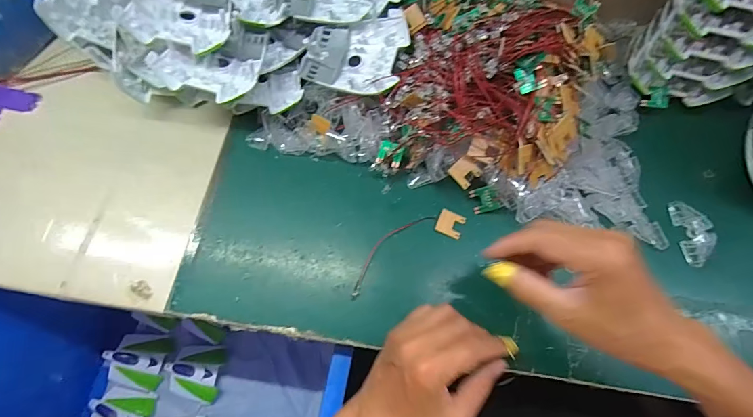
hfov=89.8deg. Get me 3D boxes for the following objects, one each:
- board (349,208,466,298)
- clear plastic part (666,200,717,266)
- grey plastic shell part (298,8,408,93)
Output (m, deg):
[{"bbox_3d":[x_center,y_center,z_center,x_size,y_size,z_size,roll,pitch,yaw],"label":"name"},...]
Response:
[{"bbox_3d":[0.028,0.038,0.380,0.135,0.006,0.040,-28,72,-8],"label":"board"},{"bbox_3d":[0.318,0.024,0.378,0.029,0.012,0.065,-4,70,0],"label":"clear plastic part"},{"bbox_3d":[-0.024,-0.162,0.400,0.111,0.023,0.094,2,71,2],"label":"grey plastic shell part"}]

